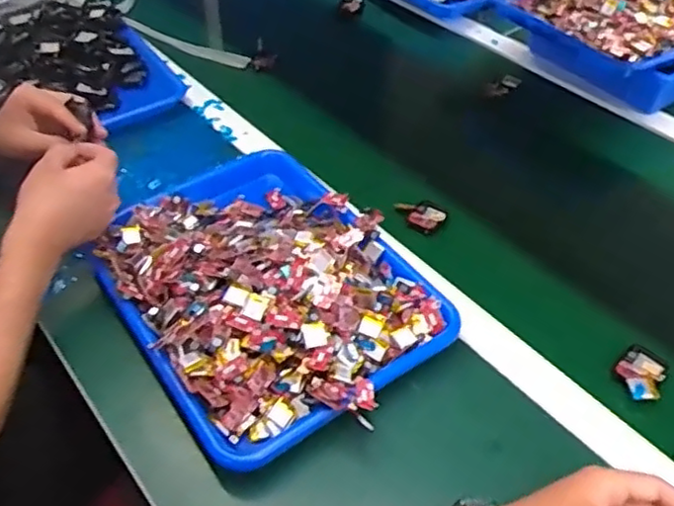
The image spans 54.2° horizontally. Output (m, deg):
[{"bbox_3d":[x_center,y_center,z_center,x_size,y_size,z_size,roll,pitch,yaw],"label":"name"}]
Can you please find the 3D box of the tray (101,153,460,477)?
[{"bbox_3d":[-0.068,0.021,0.632,0.262,0.050,0.339,-28,52,-24],"label":"tray"}]

